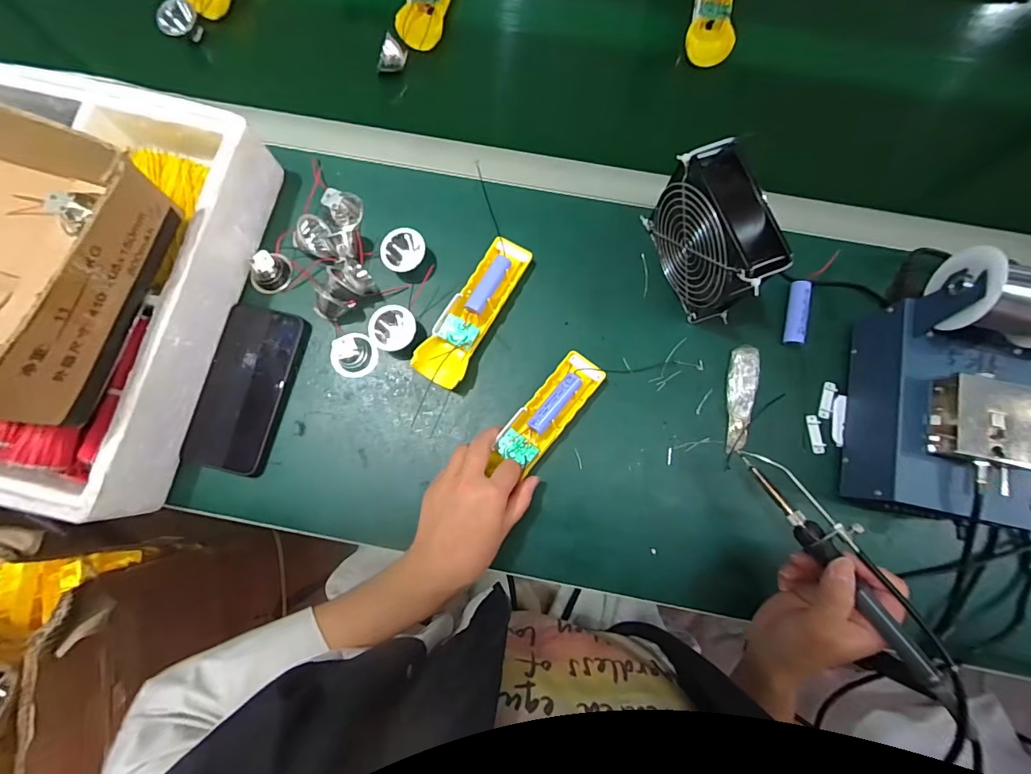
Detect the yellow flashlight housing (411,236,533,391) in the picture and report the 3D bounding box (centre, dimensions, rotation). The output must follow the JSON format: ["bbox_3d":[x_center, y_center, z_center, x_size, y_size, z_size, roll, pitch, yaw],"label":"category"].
[{"bbox_3d":[-0.043,-0.077,0.455,0.050,0.029,0.163,28,81,5],"label":"yellow flashlight housing"}]

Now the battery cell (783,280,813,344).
[{"bbox_3d":[0.292,-0.077,0.457,0.015,0.018,0.068,13,80,2],"label":"battery cell"}]

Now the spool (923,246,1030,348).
[{"bbox_3d":[0.393,-0.072,0.348,0.077,0.064,0.067,16,80,3],"label":"spool"}]

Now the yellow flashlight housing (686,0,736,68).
[{"bbox_3d":[0.235,-0.456,0.526,0.048,0.023,0.159,8,80,1],"label":"yellow flashlight housing"}]

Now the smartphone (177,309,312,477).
[{"bbox_3d":[-0.272,0.001,0.449,0.083,0.011,0.167,12,80,2],"label":"smartphone"}]

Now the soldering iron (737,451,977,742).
[{"bbox_3d":[0.247,0.131,0.324,0.035,0.020,0.205,-26,62,-5],"label":"soldering iron"}]

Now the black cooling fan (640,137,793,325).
[{"bbox_3d":[0.180,-0.134,0.411,0.043,0.124,0.124,-22,80,-4],"label":"black cooling fan"}]

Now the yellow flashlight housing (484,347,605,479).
[{"bbox_3d":[0.031,0.026,0.424,0.045,0.026,0.136,40,77,7],"label":"yellow flashlight housing"}]

